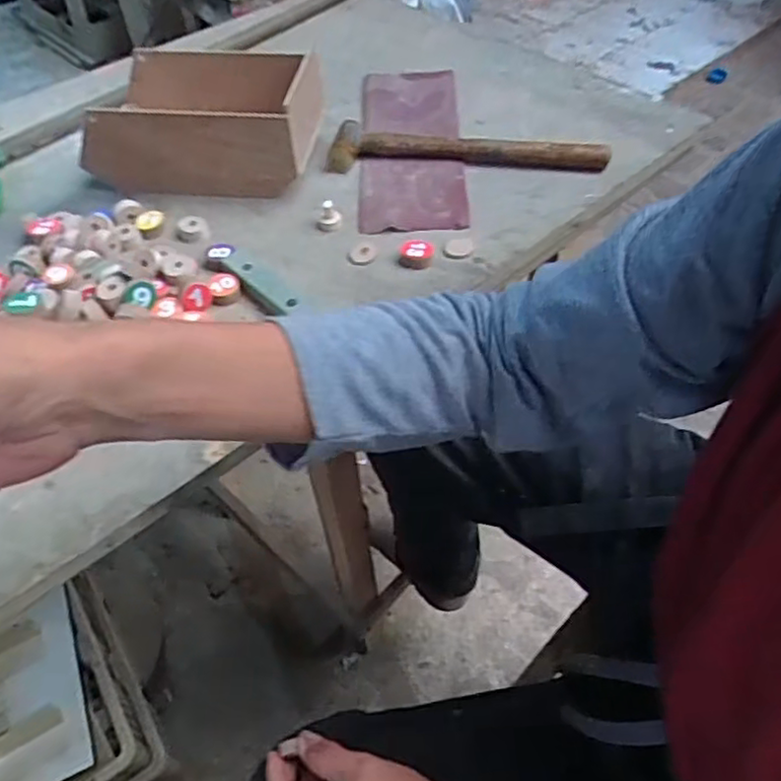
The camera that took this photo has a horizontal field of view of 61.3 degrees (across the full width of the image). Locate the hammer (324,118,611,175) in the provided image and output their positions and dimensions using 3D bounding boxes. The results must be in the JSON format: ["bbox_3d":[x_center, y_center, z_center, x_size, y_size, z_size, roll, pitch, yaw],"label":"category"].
[{"bbox_3d":[0.073,-0.228,0.633,0.260,0.022,0.057,7,50,10],"label":"hammer"}]

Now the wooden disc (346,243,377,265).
[{"bbox_3d":[-0.024,-0.117,0.565,0.027,0.005,0.027,-2,49,2],"label":"wooden disc"}]

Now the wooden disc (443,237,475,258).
[{"bbox_3d":[0.059,-0.121,0.561,0.025,0.004,0.024,-2,49,2],"label":"wooden disc"}]

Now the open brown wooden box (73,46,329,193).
[{"bbox_3d":[-0.172,-0.262,0.638,0.206,0.085,0.126,4,50,7],"label":"open brown wooden box"}]

